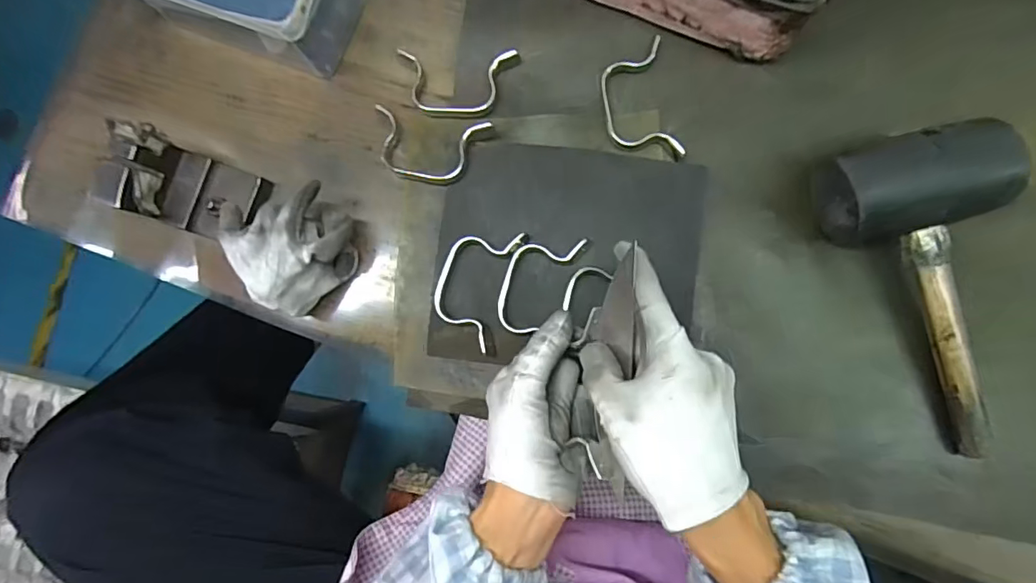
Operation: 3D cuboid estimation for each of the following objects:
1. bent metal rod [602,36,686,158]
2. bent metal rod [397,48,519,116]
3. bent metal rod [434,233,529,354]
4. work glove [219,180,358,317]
[{"bbox_3d":[0.097,-0.154,0.432,0.054,0.016,0.101,-10,83,3],"label":"bent metal rod"},{"bbox_3d":[-0.053,-0.177,0.446,0.100,0.017,0.051,3,83,5],"label":"bent metal rod"},{"bbox_3d":[-0.034,-0.008,0.415,0.053,0.012,0.096,19,83,5],"label":"bent metal rod"},{"bbox_3d":[-0.175,-0.035,0.413,0.075,0.068,0.094,40,88,8],"label":"work glove"}]

